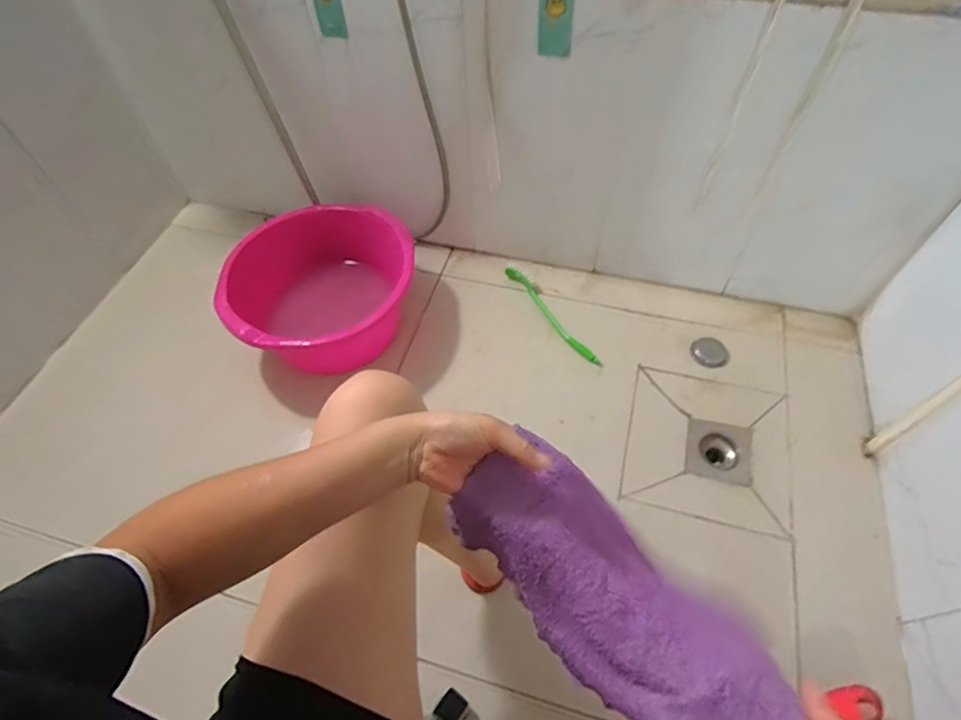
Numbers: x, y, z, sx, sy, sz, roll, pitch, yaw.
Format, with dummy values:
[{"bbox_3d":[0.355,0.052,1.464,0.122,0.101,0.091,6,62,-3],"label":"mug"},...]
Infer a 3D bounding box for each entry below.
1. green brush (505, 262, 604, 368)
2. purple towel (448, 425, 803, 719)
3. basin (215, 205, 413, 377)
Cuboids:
[{"bbox_3d":[0.166,-0.115,1.249,0.042,0.032,0.357,-28,60,-17],"label":"green brush"},{"bbox_3d":[0.109,0.199,0.448,0.123,0.066,0.289,-40,70,-23],"label":"purple towel"},{"bbox_3d":[-0.337,-0.141,1.171,0.382,0.215,0.362,0,56,0],"label":"basin"}]

